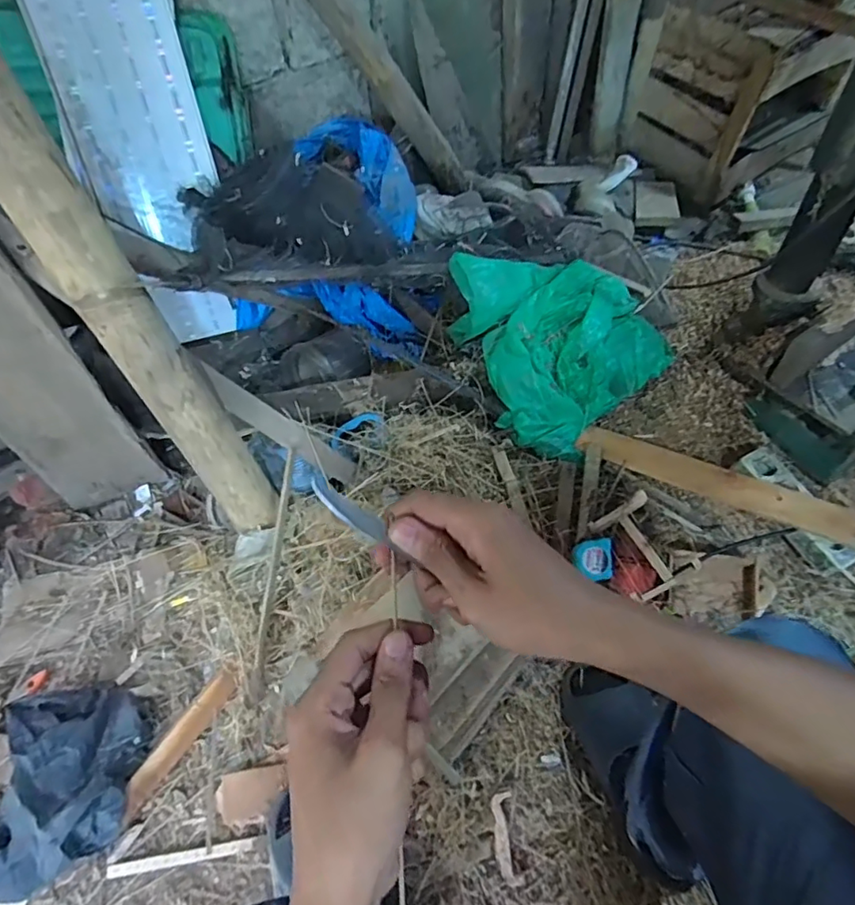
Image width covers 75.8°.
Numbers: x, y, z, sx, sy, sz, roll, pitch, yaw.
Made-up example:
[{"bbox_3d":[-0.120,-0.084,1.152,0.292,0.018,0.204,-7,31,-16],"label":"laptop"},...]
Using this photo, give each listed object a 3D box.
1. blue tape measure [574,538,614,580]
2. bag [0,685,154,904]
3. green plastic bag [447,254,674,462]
[{"bbox_3d":[0.240,0.154,0.793,0.053,0.029,0.056,3,83,-8],"label":"blue tape measure"},{"bbox_3d":[-0.482,0.429,0.711,0.212,0.067,0.237,-4,54,3],"label":"bag"},{"bbox_3d":[0.235,-0.194,0.922,0.313,0.183,0.287,-22,55,-10],"label":"green plastic bag"}]

